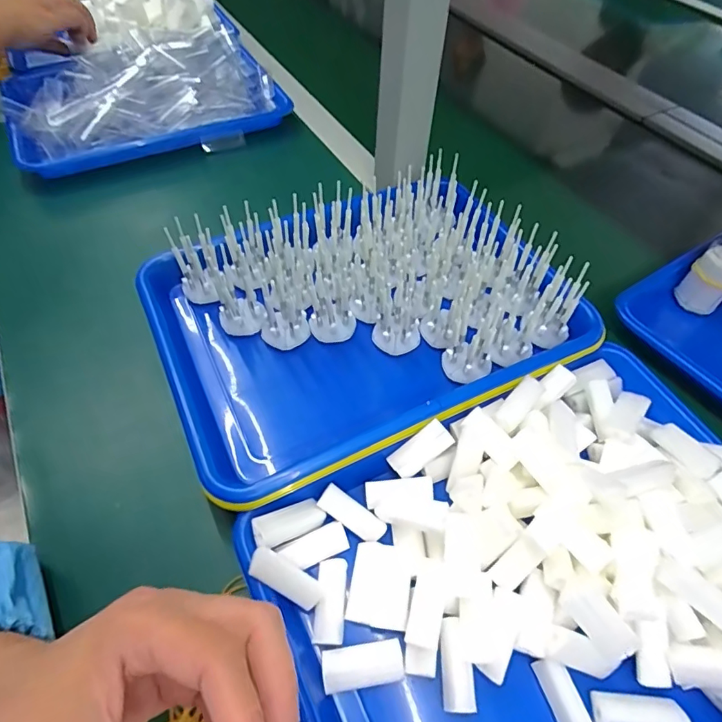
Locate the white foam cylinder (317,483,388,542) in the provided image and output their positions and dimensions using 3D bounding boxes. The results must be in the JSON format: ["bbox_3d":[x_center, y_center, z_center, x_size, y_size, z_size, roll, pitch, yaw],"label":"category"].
[{"bbox_3d":[-0.005,0.100,0.312,0.046,0.011,0.017,27,57,17],"label":"white foam cylinder"}]

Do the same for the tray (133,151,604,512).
[{"bbox_3d":[0.004,-0.047,0.403,0.333,0.080,0.242,-21,57,-17],"label":"tray"}]

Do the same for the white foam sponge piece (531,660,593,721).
[{"bbox_3d":[0.113,0.190,0.265,0.015,0.015,0.044,-14,55,-12],"label":"white foam sponge piece"}]

